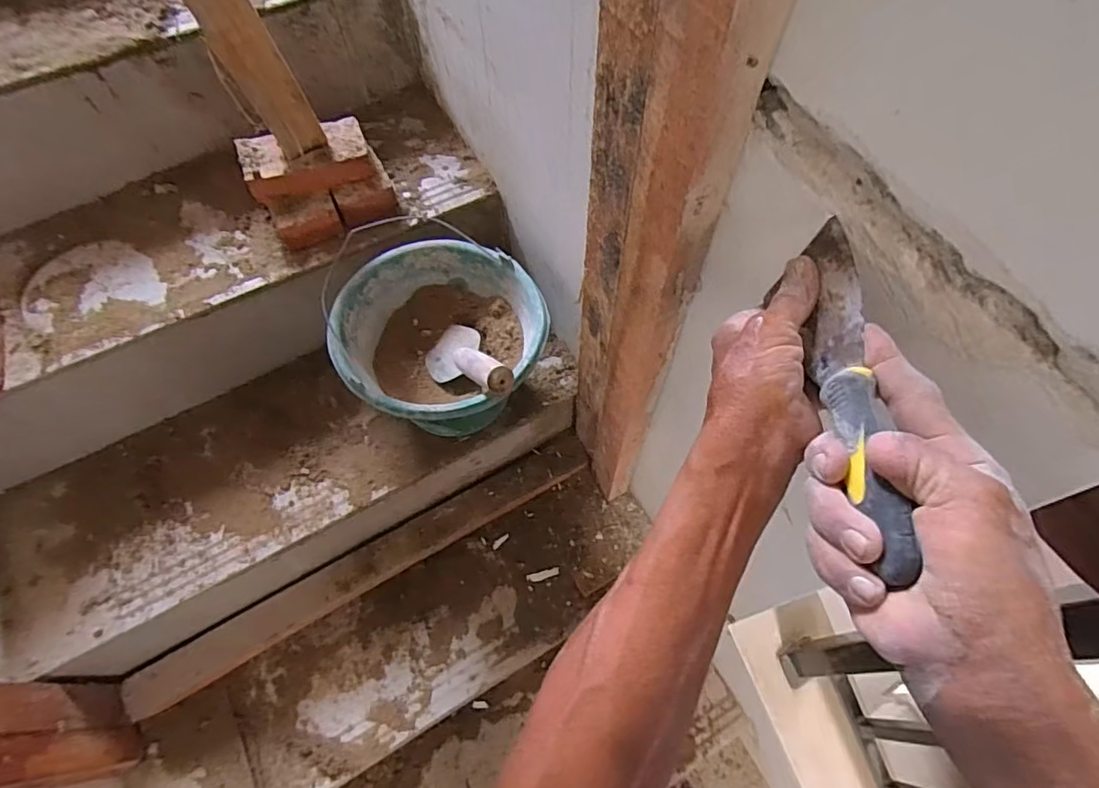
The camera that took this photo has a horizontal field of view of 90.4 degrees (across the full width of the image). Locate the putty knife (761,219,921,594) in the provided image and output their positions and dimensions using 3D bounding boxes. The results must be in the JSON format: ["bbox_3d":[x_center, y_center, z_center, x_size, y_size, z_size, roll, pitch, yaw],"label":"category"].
[{"bbox_3d":[0.156,-0.004,0.287,0.015,0.047,0.197,5,59,3],"label":"putty knife"}]

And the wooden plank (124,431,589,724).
[{"bbox_3d":[-0.265,0.265,0.862,0.736,0.054,0.067,-28,65,-14],"label":"wooden plank"}]

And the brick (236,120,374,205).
[{"bbox_3d":[-0.322,-0.313,0.727,0.156,0.041,0.084,-18,63,-9],"label":"brick"}]

